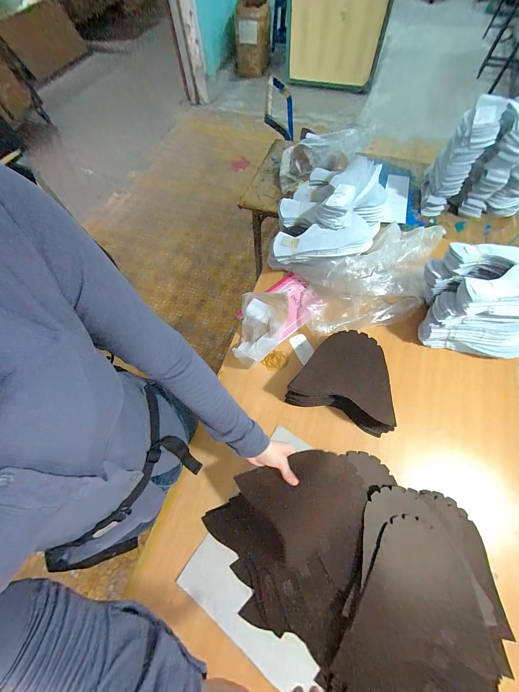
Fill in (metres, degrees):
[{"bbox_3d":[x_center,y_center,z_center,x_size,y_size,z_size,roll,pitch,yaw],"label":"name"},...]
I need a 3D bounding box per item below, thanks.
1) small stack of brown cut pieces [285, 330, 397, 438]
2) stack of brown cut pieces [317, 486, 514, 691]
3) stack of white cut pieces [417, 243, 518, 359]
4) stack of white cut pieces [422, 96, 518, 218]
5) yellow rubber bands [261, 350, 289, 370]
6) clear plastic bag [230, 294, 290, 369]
[{"bbox_3d":[0.232,0.079,0.666,0.260,0.086,0.223,20,67,11],"label":"small stack of brown cut pieces"},{"bbox_3d":[0.302,0.510,0.470,0.266,0.036,0.426,23,68,12],"label":"stack of brown cut pieces"},{"bbox_3d":[0.600,-0.120,0.672,0.276,0.211,0.220,11,66,7],"label":"stack of white cut pieces"},{"bbox_3d":[0.771,-0.609,0.841,0.313,0.270,0.234,18,67,11],"label":"stack of white cut pieces"},{"bbox_3d":[0.048,0.042,0.758,0.076,0.010,0.062,4,65,4],"label":"yellow rubber bands"},{"bbox_3d":[0.010,-0.060,0.759,0.141,0.099,0.250,4,65,4],"label":"clear plastic bag"}]

